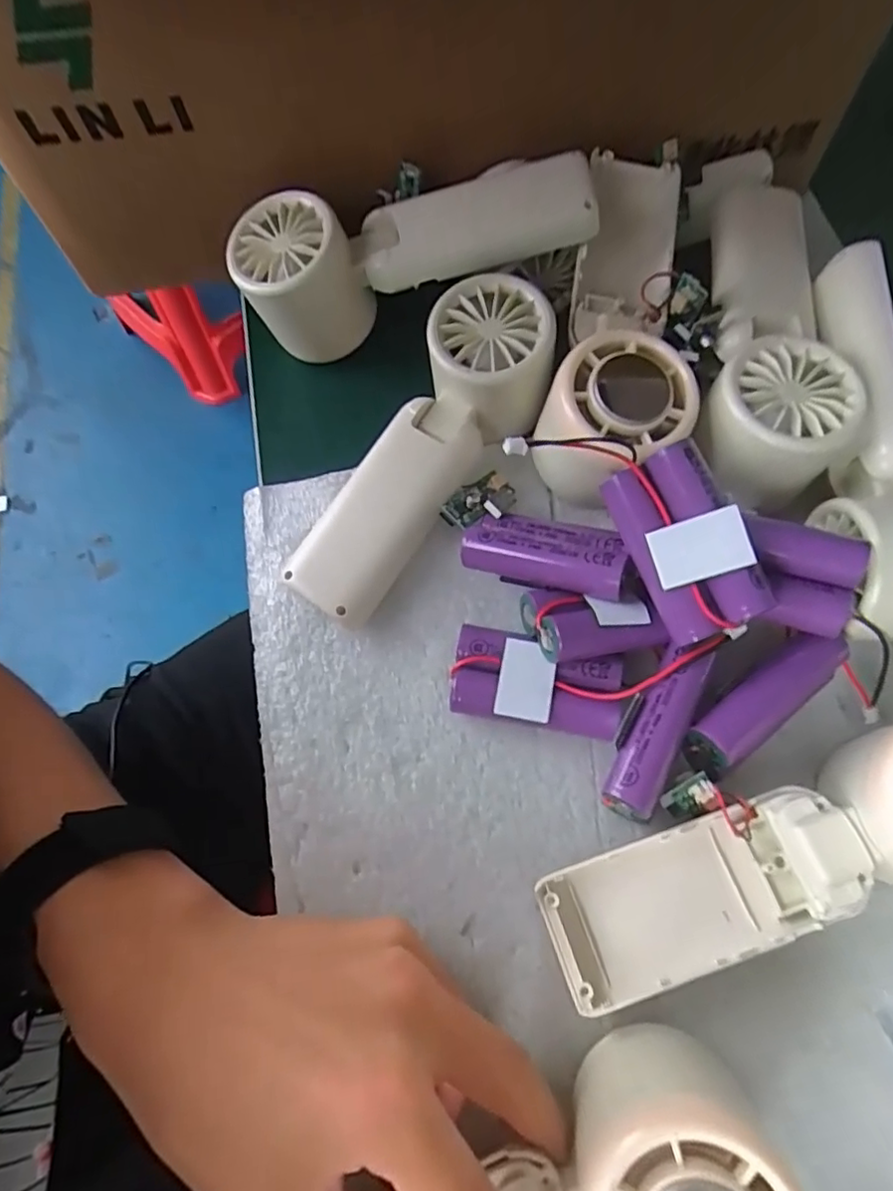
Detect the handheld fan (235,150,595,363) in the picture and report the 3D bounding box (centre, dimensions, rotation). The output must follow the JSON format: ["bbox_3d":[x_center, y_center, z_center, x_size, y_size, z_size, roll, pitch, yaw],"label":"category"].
[{"bbox_3d":[-0.013,-0.160,0.291,0.162,0.073,0.052,-11,70,11],"label":"handheld fan"}]

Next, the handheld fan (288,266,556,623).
[{"bbox_3d":[-0.009,-0.063,0.270,0.055,0.039,0.165,34,88,12],"label":"handheld fan"}]

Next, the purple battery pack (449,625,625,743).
[{"bbox_3d":[0.035,0.035,0.241,0.066,0.022,0.033,10,71,5],"label":"purple battery pack"}]

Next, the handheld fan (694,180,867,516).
[{"bbox_3d":[0.141,-0.117,0.262,0.053,0.039,0.161,11,71,5],"label":"handheld fan"}]

